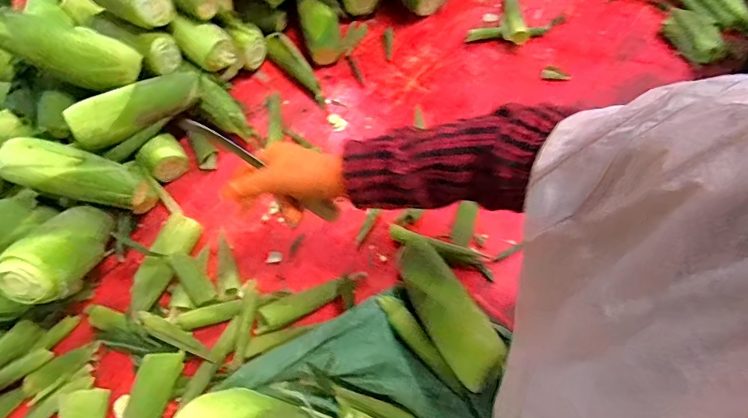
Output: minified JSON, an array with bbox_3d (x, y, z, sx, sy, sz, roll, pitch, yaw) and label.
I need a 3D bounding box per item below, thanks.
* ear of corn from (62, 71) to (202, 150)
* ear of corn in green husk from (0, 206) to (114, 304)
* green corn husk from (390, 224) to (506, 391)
[{"bbox_3d":[-0.348,-0.155,0.662,0.195,0.061,0.047,-33,68,-25],"label":"ear of corn"},{"bbox_3d":[-0.393,0.046,0.562,0.055,0.066,0.151,6,34,5],"label":"ear of corn in green husk"},{"bbox_3d":[0.089,0.120,0.573,0.075,0.060,0.218,-28,67,-10],"label":"green corn husk"}]

